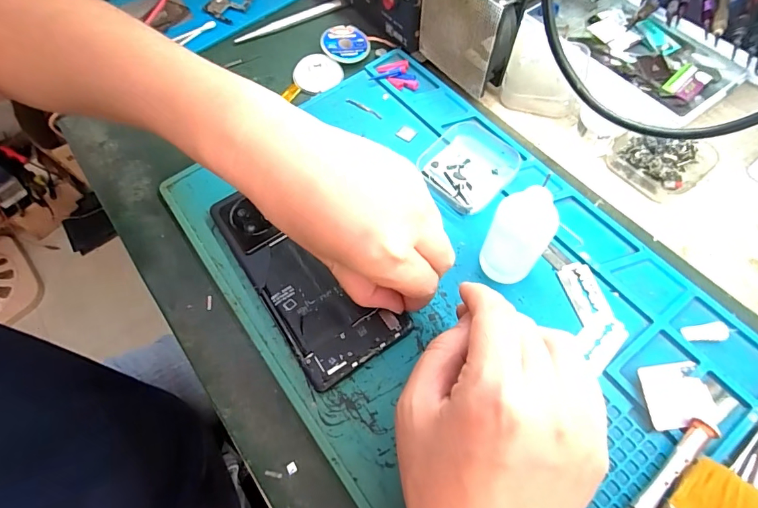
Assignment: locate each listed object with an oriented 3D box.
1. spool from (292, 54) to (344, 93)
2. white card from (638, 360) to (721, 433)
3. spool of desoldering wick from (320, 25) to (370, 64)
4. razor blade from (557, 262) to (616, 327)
[{"bbox_3d":[-0.055,-0.168,0.378,0.040,0.007,0.037,8,81,-1],"label":"spool"},{"bbox_3d":[0.173,0.082,0.236,0.041,0.004,0.034,-4,73,-9],"label":"white card"},{"bbox_3d":[-0.030,-0.199,0.383,0.045,0.006,0.046,2,74,-8],"label":"spool of desoldering wick"},{"bbox_3d":[0.137,0.026,0.270,0.022,0.004,0.042,-14,64,-4],"label":"razor blade"}]

